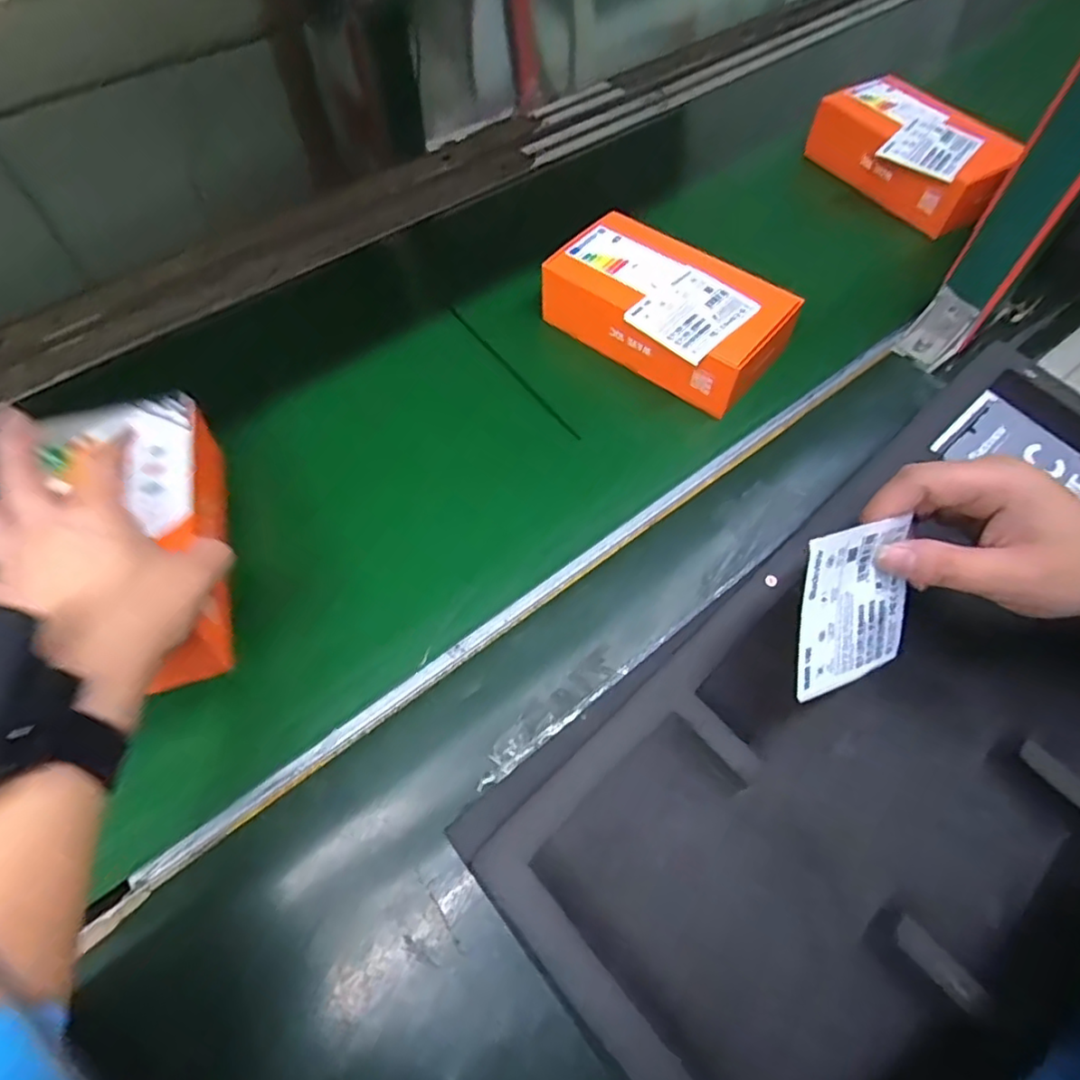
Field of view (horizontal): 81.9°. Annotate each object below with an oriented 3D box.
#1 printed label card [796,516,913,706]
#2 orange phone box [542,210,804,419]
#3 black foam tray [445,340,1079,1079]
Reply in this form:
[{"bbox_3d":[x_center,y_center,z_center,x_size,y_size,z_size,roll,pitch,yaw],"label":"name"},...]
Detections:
[{"bbox_3d":[0.150,0.031,0.297,0.068,0.080,0.005,-13,22,-23],"label":"printed label card"},{"bbox_3d":[0.105,-0.194,0.522,0.113,0.060,0.206,-40,67,-20],"label":"orange phone box"},{"bbox_3d":[0.216,0.085,0.339,0.476,0.084,0.230,-35,66,-19],"label":"black foam tray"}]

